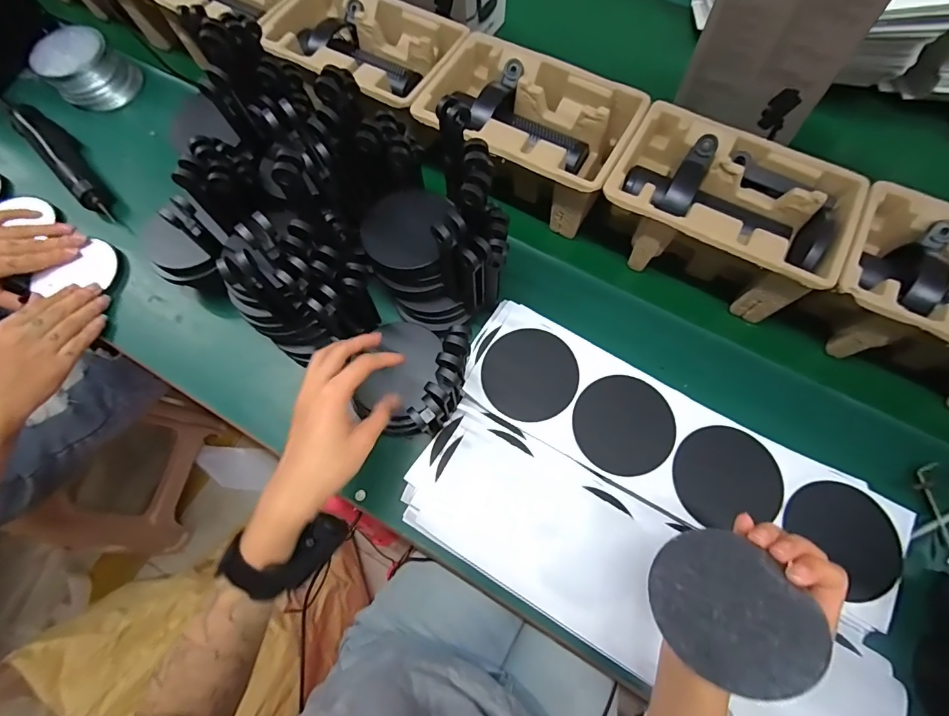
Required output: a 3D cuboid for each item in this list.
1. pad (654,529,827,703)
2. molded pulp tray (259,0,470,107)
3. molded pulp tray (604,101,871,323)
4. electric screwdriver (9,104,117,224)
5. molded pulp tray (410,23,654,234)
[{"bbox_3d":[0.157,0.150,0.273,0.091,0.004,0.088,-8,38,6],"label":"pad"},{"bbox_3d":[-0.136,-0.381,0.556,0.231,0.049,0.154,27,70,11],"label":"molded pulp tray"},{"bbox_3d":[0.258,-0.152,0.485,0.224,0.097,0.143,27,70,11],"label":"molded pulp tray"},{"bbox_3d":[-0.538,-0.262,0.592,0.229,0.039,0.044,41,73,16],"label":"electric screwdriver"},{"bbox_3d":[0.061,-0.260,0.531,0.232,0.098,0.151,29,70,12],"label":"molded pulp tray"}]

